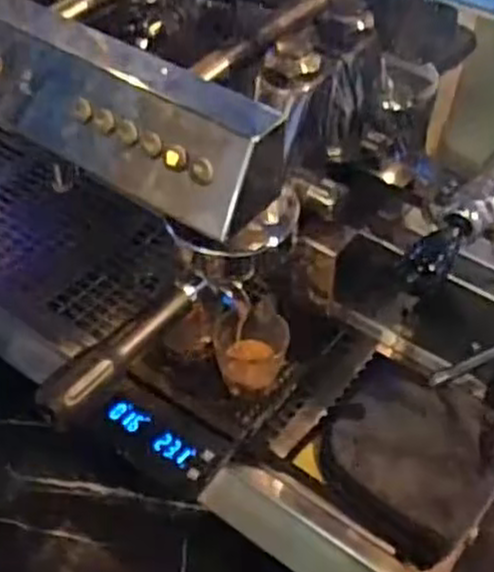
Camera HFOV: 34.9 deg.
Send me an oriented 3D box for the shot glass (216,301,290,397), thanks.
[{"bbox_3d":[0.005,0.044,0.609,0.057,0.074,0.048,-4,47,-4],"label":"shot glass"}]

